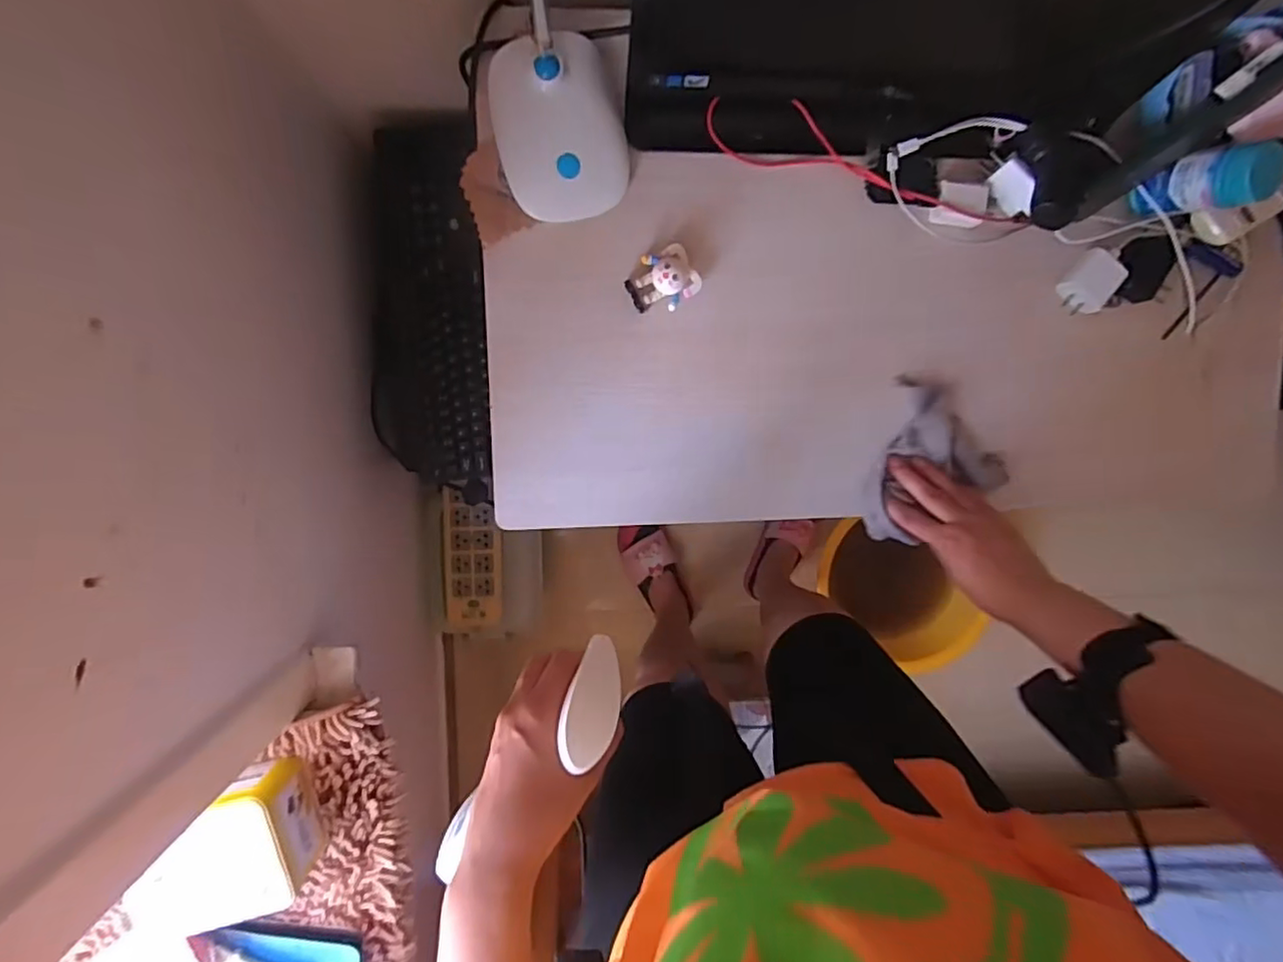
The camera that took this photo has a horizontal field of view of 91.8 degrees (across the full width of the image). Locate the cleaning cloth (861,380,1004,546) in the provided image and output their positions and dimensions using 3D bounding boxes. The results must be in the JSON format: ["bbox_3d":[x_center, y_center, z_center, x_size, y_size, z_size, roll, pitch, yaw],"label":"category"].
[{"bbox_3d":[0.288,-0.009,0.600,0.130,0.019,0.154,15,95,-7],"label":"cleaning cloth"}]

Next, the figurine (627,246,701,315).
[{"bbox_3d":[0.018,-0.177,0.554,0.062,0.037,0.049,-31,98,-1],"label":"figurine"}]

